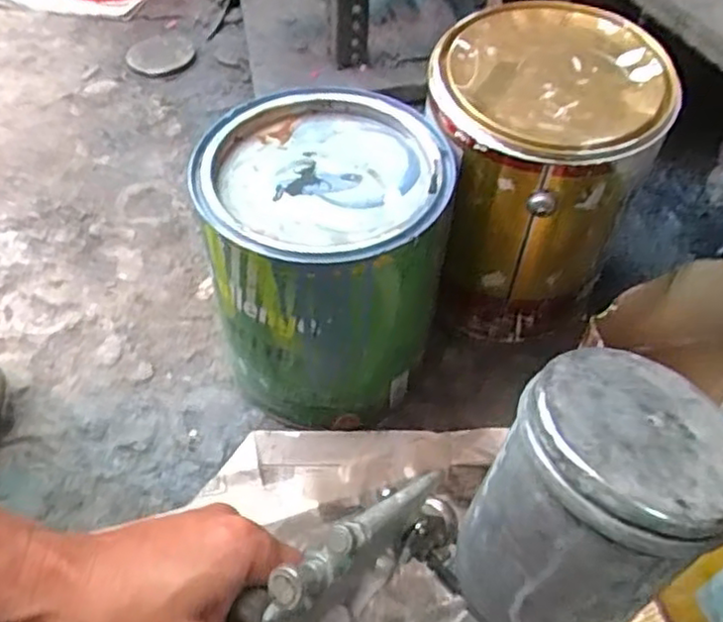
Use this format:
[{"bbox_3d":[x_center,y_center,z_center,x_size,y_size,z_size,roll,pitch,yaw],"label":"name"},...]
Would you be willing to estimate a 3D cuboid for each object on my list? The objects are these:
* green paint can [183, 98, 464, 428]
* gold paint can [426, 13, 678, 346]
[{"bbox_3d":[-0.027,-0.021,0.518,0.155,0.209,0.157,2,50,-2],"label":"green paint can"},{"bbox_3d":[0.127,-0.099,0.542,0.157,0.198,0.154,10,52,8],"label":"gold paint can"}]

